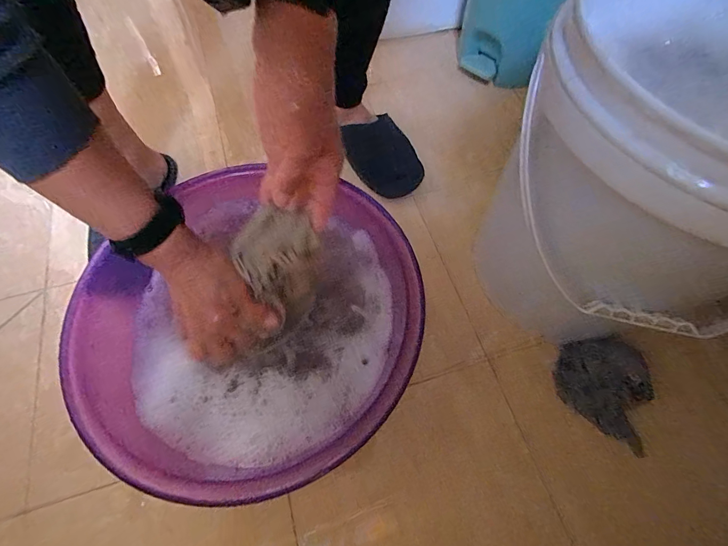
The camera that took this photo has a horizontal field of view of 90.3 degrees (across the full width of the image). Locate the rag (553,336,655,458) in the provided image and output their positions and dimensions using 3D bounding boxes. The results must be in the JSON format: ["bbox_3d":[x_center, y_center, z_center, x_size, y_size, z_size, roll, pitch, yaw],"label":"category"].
[{"bbox_3d":[0.312,0.157,0.464,0.104,0.052,0.140,-1,62,-2],"label":"rag"}]

